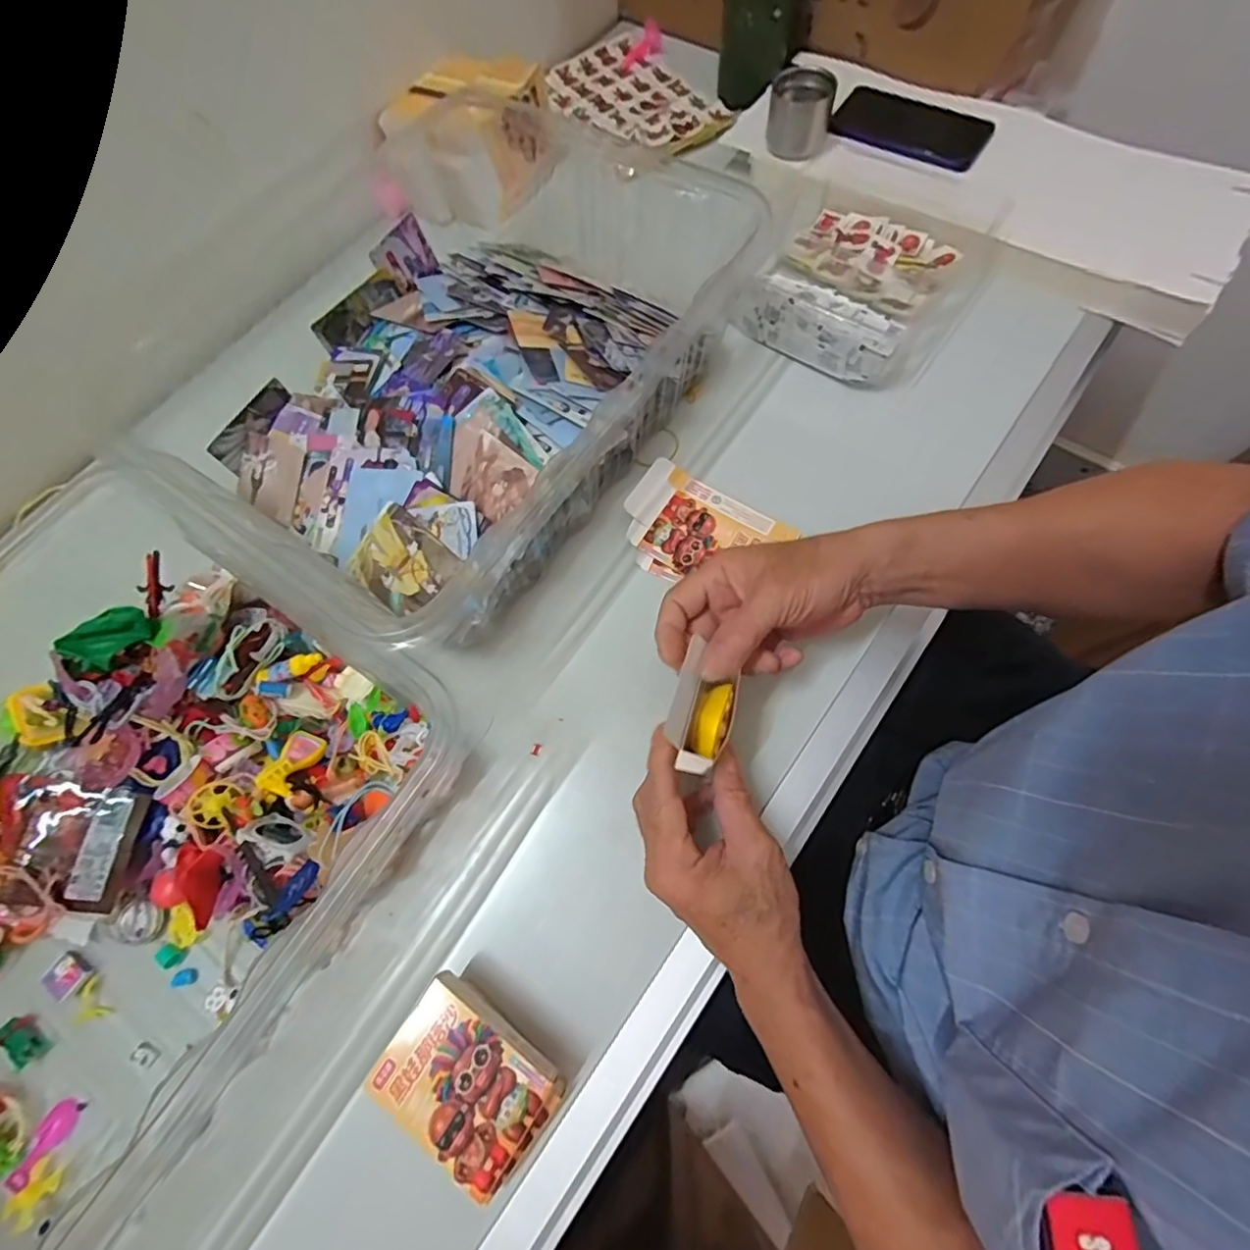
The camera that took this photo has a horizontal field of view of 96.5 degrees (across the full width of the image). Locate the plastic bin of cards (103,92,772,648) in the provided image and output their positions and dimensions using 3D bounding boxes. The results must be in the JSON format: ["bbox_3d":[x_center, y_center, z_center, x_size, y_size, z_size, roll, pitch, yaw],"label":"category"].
[{"bbox_3d":[-0.130,-0.222,0.462,0.314,0.104,0.414,33,76,15],"label":"plastic bin of cards"}]

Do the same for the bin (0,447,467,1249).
[{"bbox_3d":[-0.352,0.152,0.343,0.342,0.108,0.433,36,76,15],"label":"bin"}]

